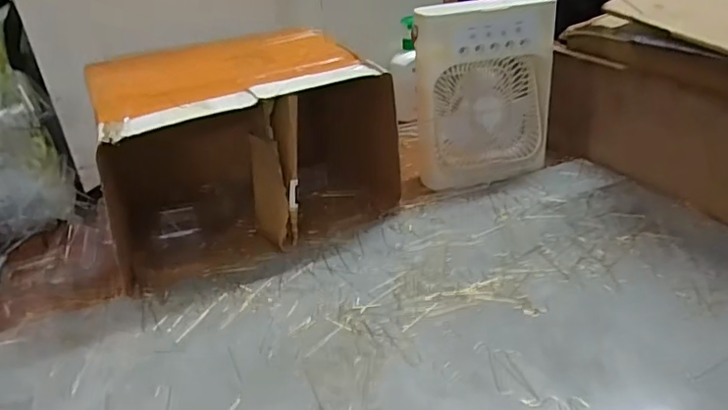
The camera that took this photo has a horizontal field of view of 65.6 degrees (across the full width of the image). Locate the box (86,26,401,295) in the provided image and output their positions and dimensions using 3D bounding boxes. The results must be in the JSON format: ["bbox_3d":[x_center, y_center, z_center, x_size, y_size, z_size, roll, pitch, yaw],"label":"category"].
[{"bbox_3d":[-0.160,-0.083,0.731,0.341,0.216,0.258,-18,31,-23],"label":"box"}]

